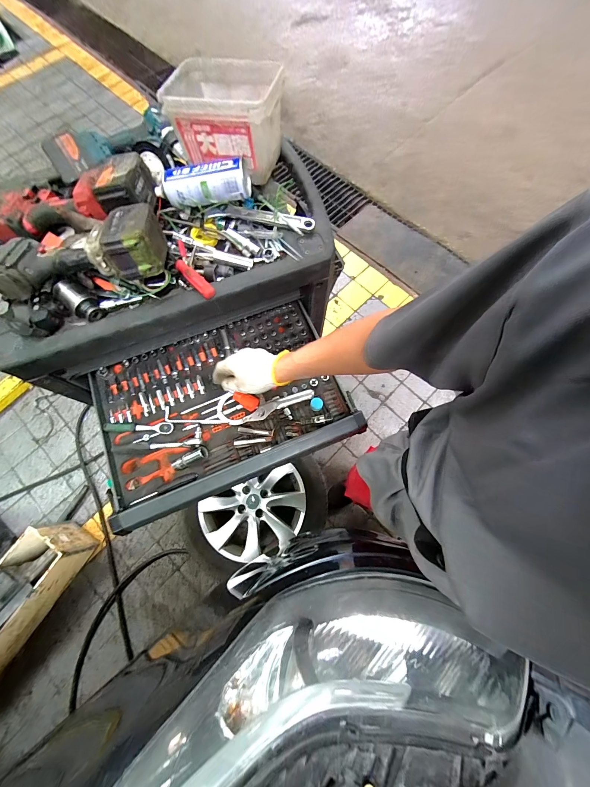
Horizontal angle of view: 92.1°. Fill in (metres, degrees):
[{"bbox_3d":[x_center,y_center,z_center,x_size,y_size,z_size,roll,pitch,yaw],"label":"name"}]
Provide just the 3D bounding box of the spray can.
[{"bbox_3d":[-0.184,-0.414,0.560,0.190,0.058,0.062,-6,73,-1],"label":"spray can"}]

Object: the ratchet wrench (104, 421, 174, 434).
[{"bbox_3d":[-0.352,0.076,0.644,0.146,0.017,0.025,2,73,0],"label":"ratchet wrench"}]

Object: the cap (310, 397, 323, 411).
[{"bbox_3d":[0.050,0.024,0.661,0.029,0.010,0.030,32,75,9],"label":"cap"}]

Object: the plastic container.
[{"bbox_3d":[-0.134,-0.547,0.564,0.207,0.123,0.160,9,73,3],"label":"plastic container"}]

